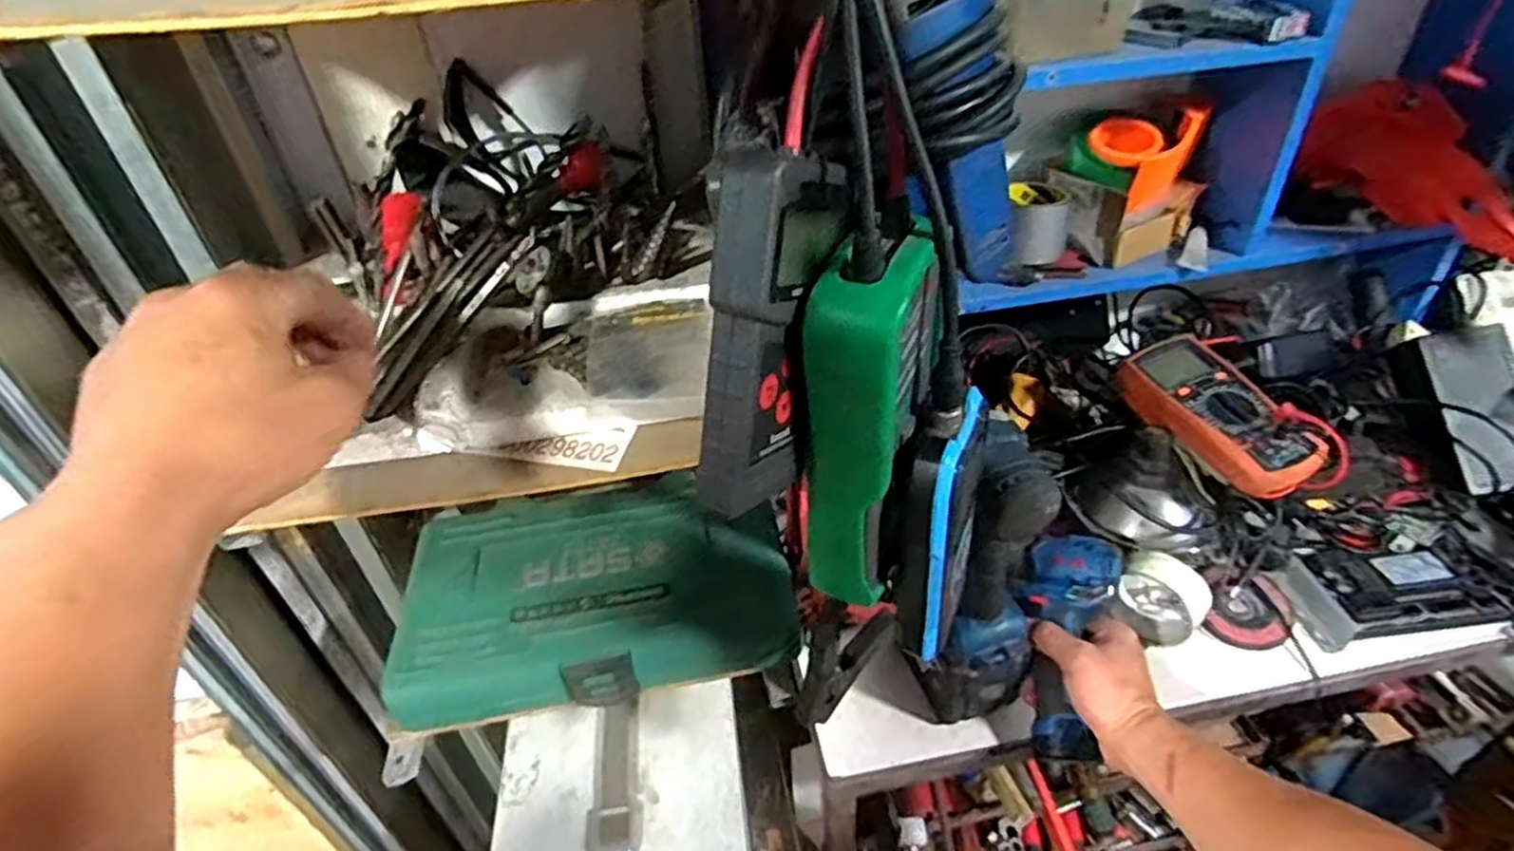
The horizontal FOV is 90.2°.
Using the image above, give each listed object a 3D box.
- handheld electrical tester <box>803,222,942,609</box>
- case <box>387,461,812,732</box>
[{"bbox_3d":[0.053,0.003,0.348,0.040,0.174,0.063,16,44,25],"label":"handheld electrical tester"},{"bbox_3d":[-0.118,0.123,0.569,0.283,0.054,0.173,-8,39,-3],"label":"case"}]

